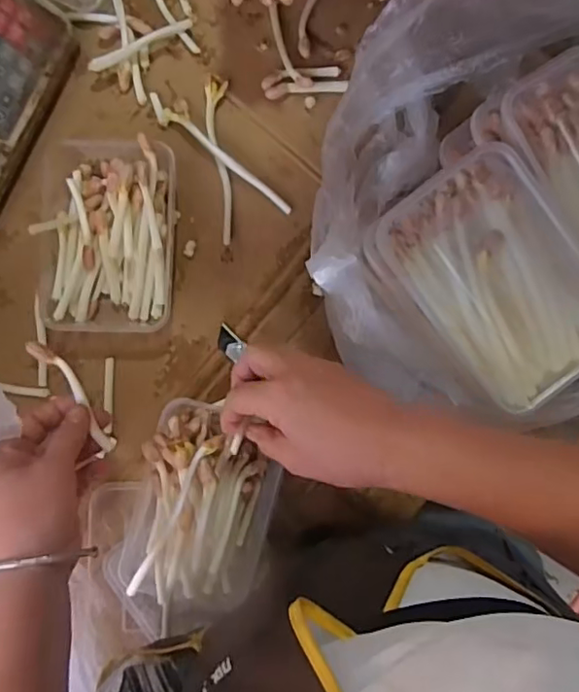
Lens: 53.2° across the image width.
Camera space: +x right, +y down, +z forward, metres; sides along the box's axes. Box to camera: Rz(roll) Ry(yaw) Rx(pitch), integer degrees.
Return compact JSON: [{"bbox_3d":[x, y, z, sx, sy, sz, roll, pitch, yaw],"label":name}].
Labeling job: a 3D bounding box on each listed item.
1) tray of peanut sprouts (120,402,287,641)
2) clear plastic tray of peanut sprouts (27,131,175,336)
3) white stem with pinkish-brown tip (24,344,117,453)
[{"bbox_3d":[-0.074,0.145,0.491,0.113,0.067,0.183,13,89,-3],"label":"tray of peanut sprouts"},{"bbox_3d":[-0.164,-0.100,0.518,0.121,0.042,0.169,1,89,-3],"label":"clear plastic tray of peanut sprouts"},{"bbox_3d":[-0.167,0.039,0.448,0.016,0.013,0.102,-30,100,-3],"label":"white stem with pinkish-brown tip"}]

